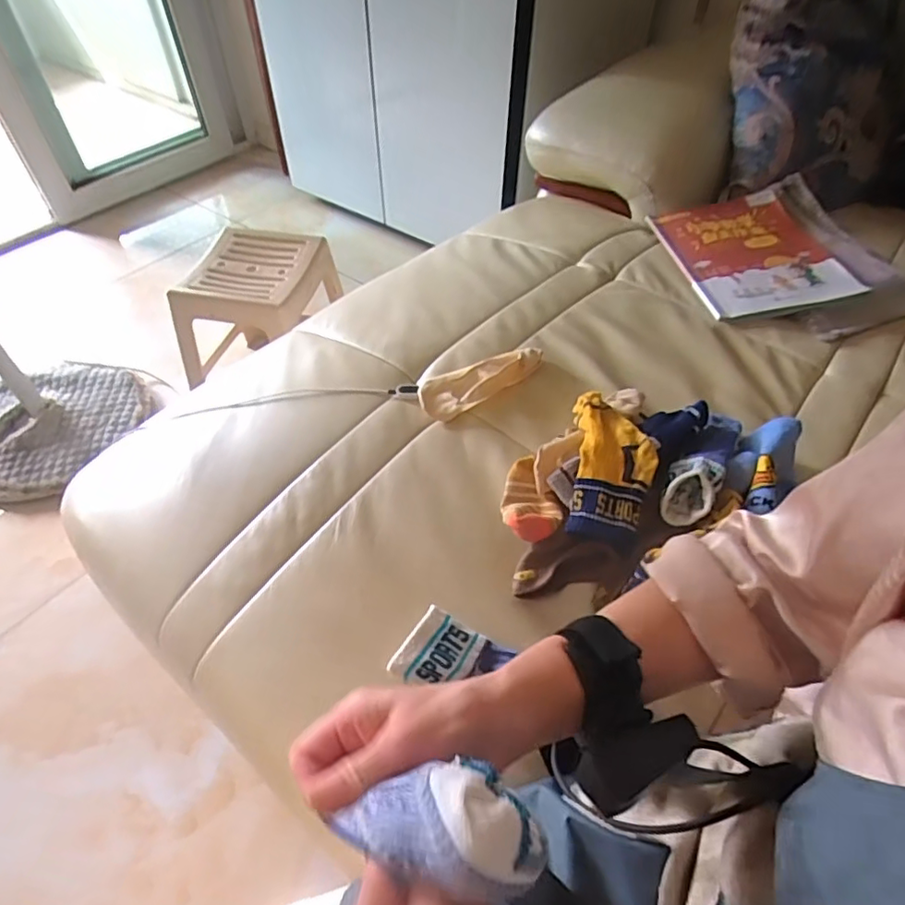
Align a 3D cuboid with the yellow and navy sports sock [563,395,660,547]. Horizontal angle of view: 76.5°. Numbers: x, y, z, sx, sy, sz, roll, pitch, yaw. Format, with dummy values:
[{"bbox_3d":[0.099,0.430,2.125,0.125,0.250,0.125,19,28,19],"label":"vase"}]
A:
[{"bbox_3d":[0.156,0.009,0.559,0.074,0.027,0.164,7,49,7],"label":"yellow and navy sports sock"}]

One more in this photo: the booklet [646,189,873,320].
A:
[{"bbox_3d":[0.454,-0.302,0.866,0.219,0.019,0.276,-12,56,-1],"label":"booklet"}]

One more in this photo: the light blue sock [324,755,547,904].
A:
[{"bbox_3d":[-0.011,0.154,0.244,0.096,0.032,0.042,-8,48,26],"label":"light blue sock"}]

